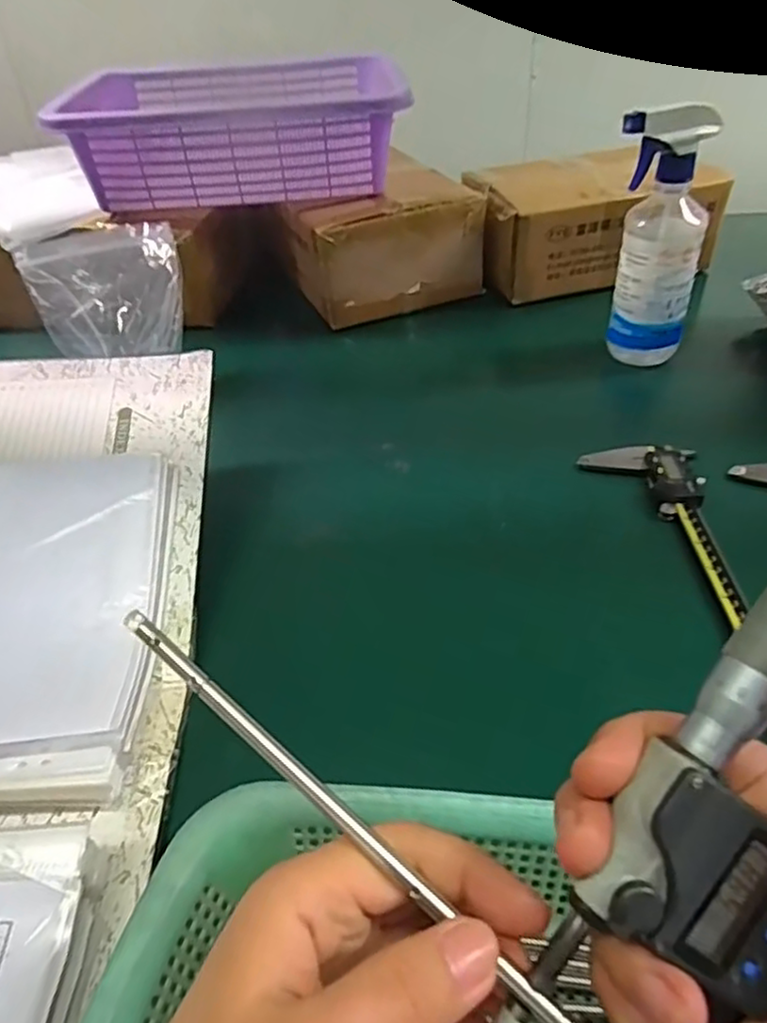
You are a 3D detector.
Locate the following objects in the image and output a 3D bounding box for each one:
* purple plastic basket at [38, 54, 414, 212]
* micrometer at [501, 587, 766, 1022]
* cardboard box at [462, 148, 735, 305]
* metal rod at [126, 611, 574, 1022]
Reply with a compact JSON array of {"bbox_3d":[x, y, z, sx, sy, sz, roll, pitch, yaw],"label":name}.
[{"bbox_3d":[-0.170,-0.454,0.797,0.364,0.101,0.307,-7,41,-4],"label":"purple plastic basket"},{"bbox_3d":[0.079,0.078,0.159,0.046,0.031,0.155,23,88,28],"label":"micrometer"},{"bbox_3d":[0.238,-0.352,0.809,0.272,0.100,0.168,-12,41,-9],"label":"cardboard box"},{"bbox_3d":[-0.007,0.087,0.181,0.194,0.004,0.007,36,53,21],"label":"metal rod"}]

